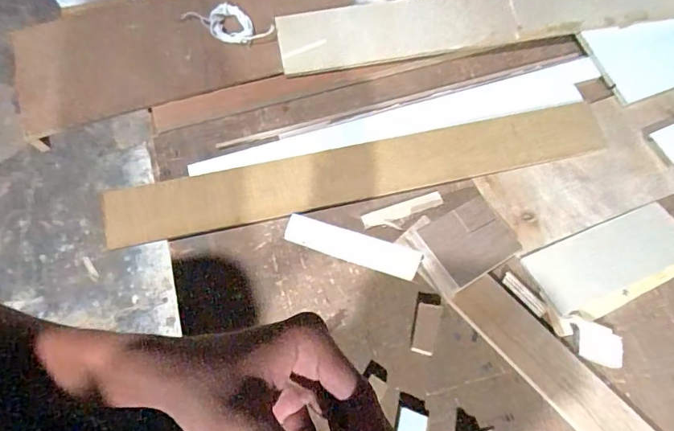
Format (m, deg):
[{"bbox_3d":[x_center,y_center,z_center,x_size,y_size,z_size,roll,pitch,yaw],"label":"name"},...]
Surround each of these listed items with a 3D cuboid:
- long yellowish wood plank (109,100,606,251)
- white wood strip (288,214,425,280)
[{"bbox_3d":[0.040,-0.069,0.727,0.771,0.020,0.088,-11,82,-6],"label":"long yellowish wood plank"},{"bbox_3d":[0.021,0.047,0.686,0.201,0.006,0.041,17,86,11],"label":"white wood strip"}]

